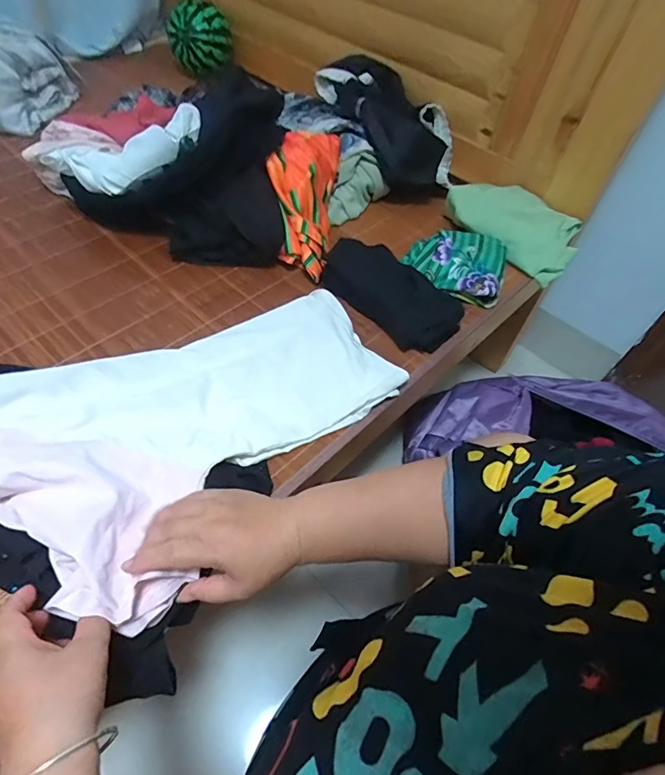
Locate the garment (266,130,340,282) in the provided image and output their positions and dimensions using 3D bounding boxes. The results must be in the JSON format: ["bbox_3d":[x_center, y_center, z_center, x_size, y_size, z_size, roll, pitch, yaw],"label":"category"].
[{"bbox_3d":[-0.046,-0.276,0.698,0.104,0.073,0.241,3,76,-2],"label":"garment"}]

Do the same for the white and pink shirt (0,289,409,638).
[{"bbox_3d":[-0.138,0.005,0.497,0.277,0.092,0.430,38,61,20],"label":"white and pink shirt"}]

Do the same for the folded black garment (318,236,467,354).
[{"bbox_3d":[0.080,-0.133,0.615,0.208,0.051,0.101,40,60,21],"label":"folded black garment"}]

